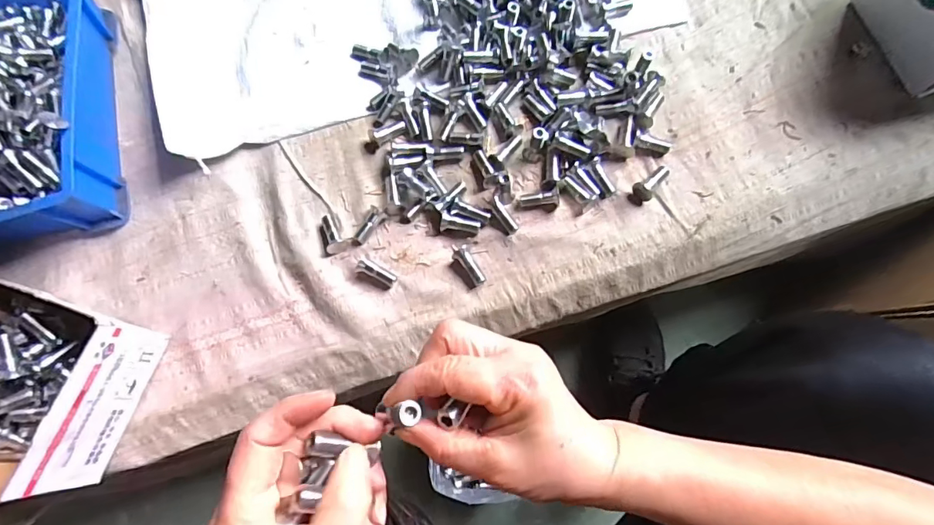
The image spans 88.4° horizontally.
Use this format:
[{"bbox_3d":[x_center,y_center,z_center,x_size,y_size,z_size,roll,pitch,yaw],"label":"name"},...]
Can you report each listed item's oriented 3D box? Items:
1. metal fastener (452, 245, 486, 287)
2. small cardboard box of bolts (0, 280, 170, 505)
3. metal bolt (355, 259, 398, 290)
[{"bbox_3d":[0.000,0.000,0.422,0.014,0.012,0.044,-33,76,-5],"label":"metal fastener"},{"bbox_3d":[-0.354,0.098,0.378,0.150,0.083,0.138,15,77,7],"label":"small cardboard box of bolts"},{"bbox_3d":[-0.080,0.010,0.425,0.035,0.012,0.016,28,79,10],"label":"metal bolt"}]

